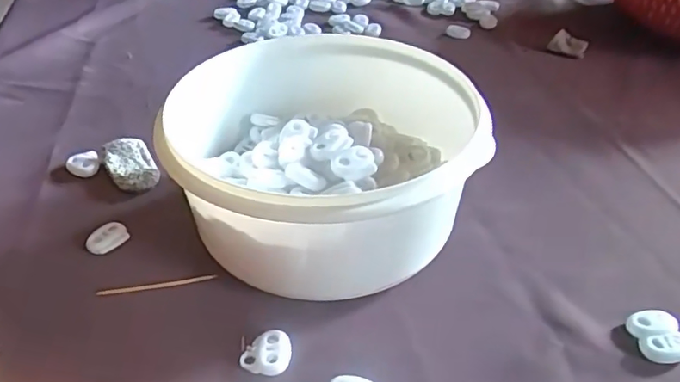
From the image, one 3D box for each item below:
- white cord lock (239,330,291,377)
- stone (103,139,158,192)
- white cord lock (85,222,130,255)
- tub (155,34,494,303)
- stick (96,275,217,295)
[{"bbox_3d":[-0.033,0.073,0.253,0.021,0.008,0.019,7,40,8],"label":"white cord lock"},{"bbox_3d":[-0.133,-0.016,0.355,0.028,0.015,0.042,-19,43,-21],"label":"stone"},{"bbox_3d":[-0.129,0.027,0.310,0.022,0.008,0.014,-31,49,-32],"label":"white cord lock"},{"bbox_3d":[-0.007,-0.016,0.304,0.155,0.074,0.158,-12,41,-14],"label":"tub"},{"bbox_3d":[-0.094,0.047,0.287,0.059,0.004,0.004,-6,40,-6],"label":"stick"}]

